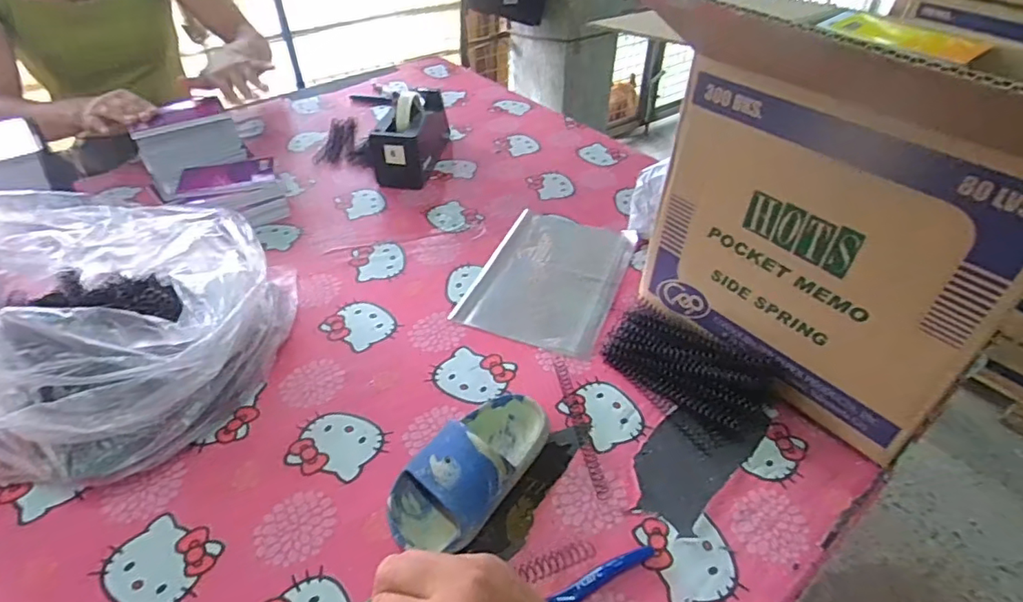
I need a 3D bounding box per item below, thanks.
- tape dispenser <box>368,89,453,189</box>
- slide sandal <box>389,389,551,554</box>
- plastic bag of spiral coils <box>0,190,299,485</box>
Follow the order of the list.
[{"bbox_3d":[-0.167,-0.284,0.925,0.081,0.113,0.205,5,42,6],"label":"tape dispenser"},{"bbox_3d":[-0.032,0.140,0.491,0.081,0.060,0.172,28,49,28],"label":"slide sandal"},{"bbox_3d":[-0.376,0.023,0.530,0.271,0.180,0.251,-10,43,-11],"label":"plastic bag of spiral coils"}]

